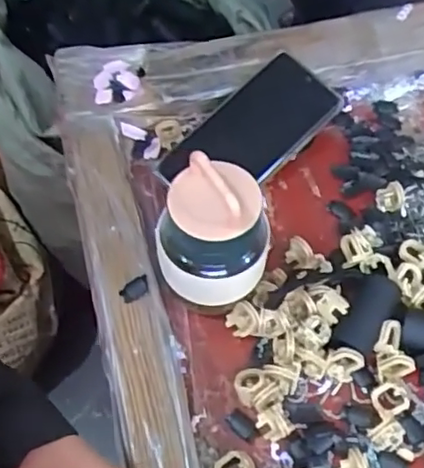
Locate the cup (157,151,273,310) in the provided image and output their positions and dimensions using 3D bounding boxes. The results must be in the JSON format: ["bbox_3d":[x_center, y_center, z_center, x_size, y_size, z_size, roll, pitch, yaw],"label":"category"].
[{"bbox_3d":[0.000,0.005,0.427,0.076,0.126,0.062,-16,59,-9],"label":"cup"}]

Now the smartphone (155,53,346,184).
[{"bbox_3d":[0.037,-0.090,0.545,0.147,0.009,0.077,-42,82,3],"label":"smartphone"}]

